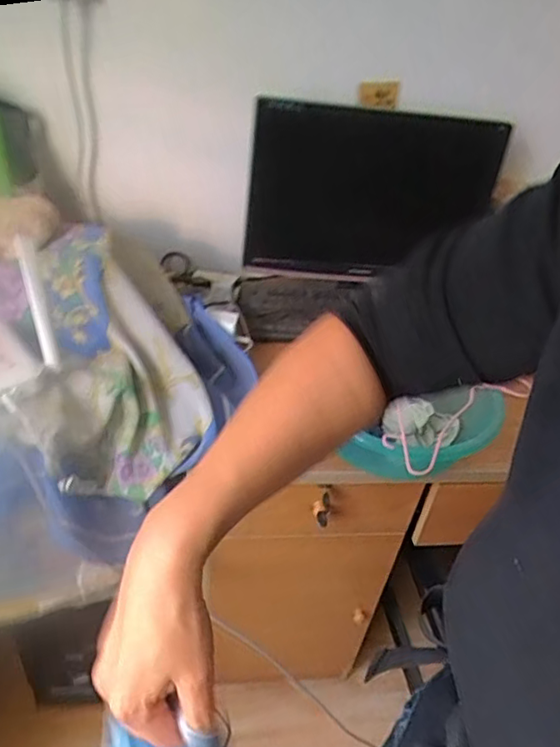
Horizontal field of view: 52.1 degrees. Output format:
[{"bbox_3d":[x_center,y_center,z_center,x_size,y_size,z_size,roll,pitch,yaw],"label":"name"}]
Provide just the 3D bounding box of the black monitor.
[{"bbox_3d":[0.168,-0.308,1.004,0.431,0.282,0.045,1,30,-12],"label":"black monitor"}]

